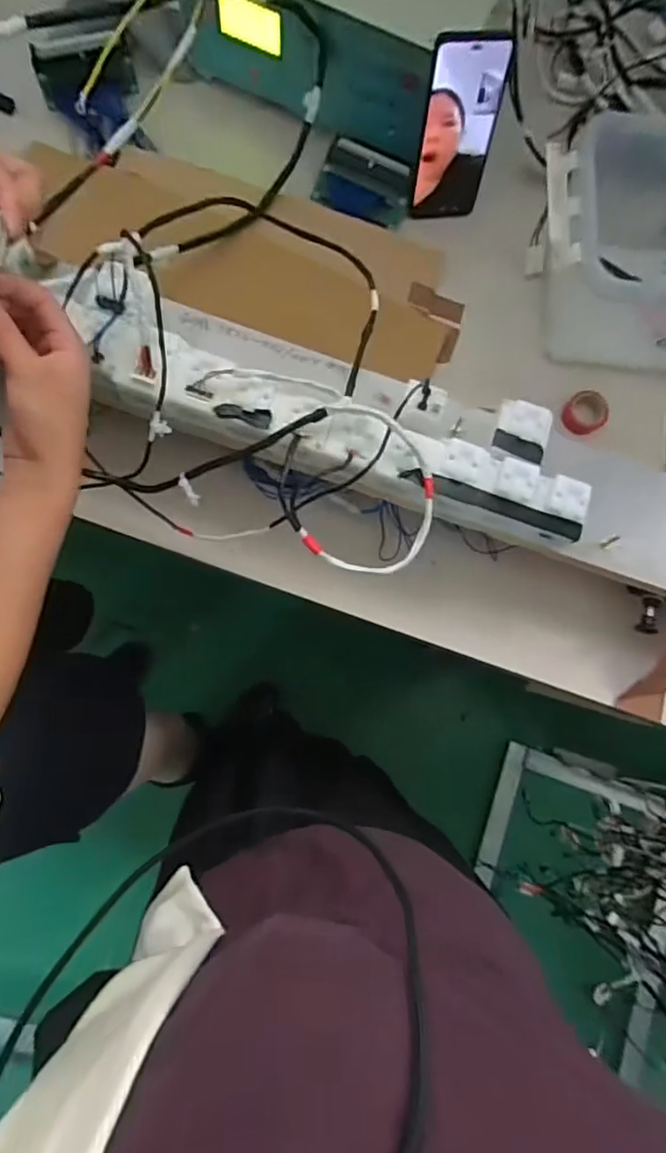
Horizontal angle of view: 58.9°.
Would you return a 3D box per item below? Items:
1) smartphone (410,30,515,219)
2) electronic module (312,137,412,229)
[{"bbox_3d":[0.130,-0.459,0.614,0.078,0.162,0.011,-8,64,-6],"label":"smartphone"},{"bbox_3d":[0.037,-0.446,0.670,0.102,0.006,0.067,22,112,3],"label":"electronic module"}]

